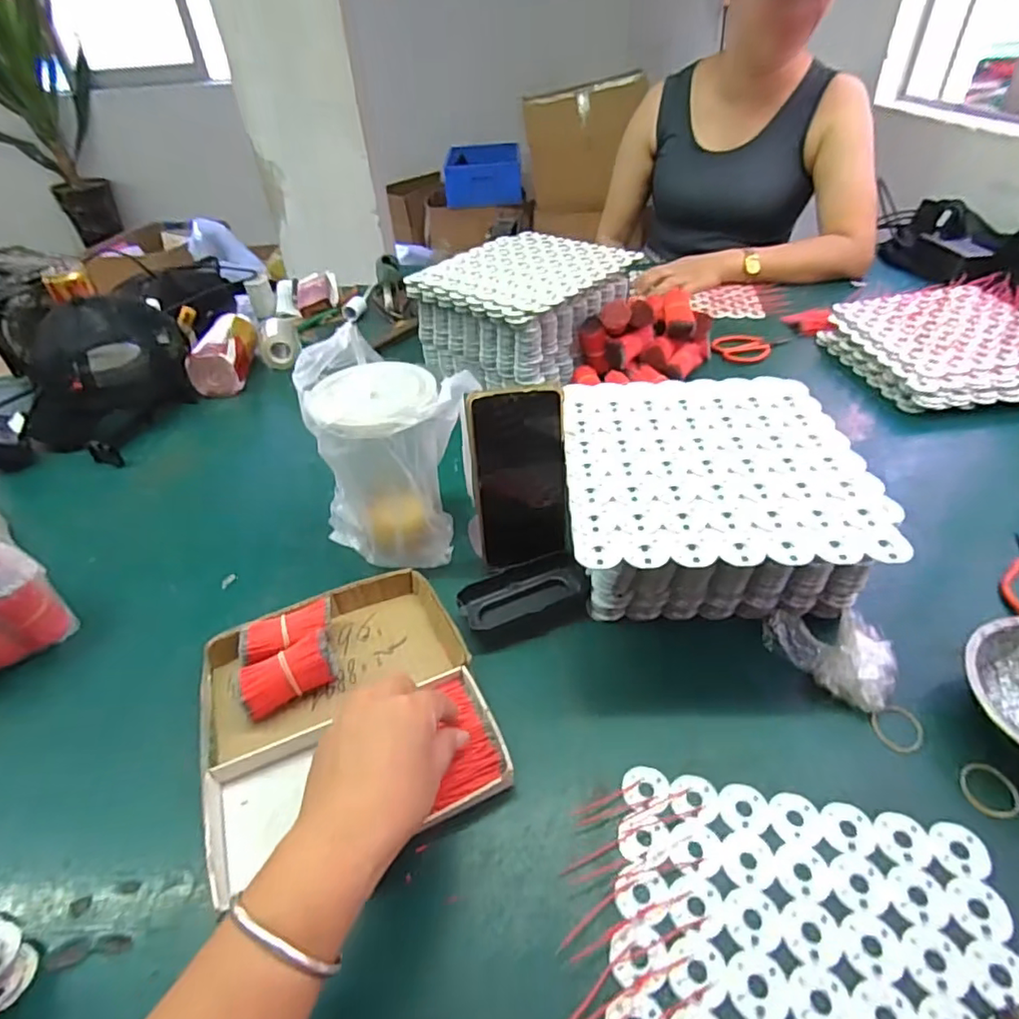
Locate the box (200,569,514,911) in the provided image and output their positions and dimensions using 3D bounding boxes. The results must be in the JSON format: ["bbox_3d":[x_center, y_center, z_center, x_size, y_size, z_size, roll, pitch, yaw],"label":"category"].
[{"bbox_3d":[-0.122,0.141,0.426,0.189,0.040,0.208,-20,45,-15],"label":"box"}]

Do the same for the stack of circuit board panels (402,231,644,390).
[{"bbox_3d":[0.024,-0.287,0.828,0.249,0.110,0.214,-34,49,-30],"label":"stack of circuit board panels"}]

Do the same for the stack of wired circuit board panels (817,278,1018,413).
[{"bbox_3d":[0.591,-0.216,0.777,0.247,0.047,0.264,-7,41,-4],"label":"stack of wired circuit board panels"}]

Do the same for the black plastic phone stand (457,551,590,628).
[{"bbox_3d":[0.013,0.071,0.520,0.114,0.016,0.047,-17,43,-15],"label":"black plastic phone stand"}]

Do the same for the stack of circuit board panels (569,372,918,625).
[{"bbox_3d":[0.171,-0.006,0.505,0.238,0.120,0.244,-1,41,3],"label":"stack of circuit board panels"}]

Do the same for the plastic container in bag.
[{"bbox_3d":[-0.103,-0.043,0.528,0.144,0.178,0.103,13,44,19],"label":"plastic container in bag"}]

